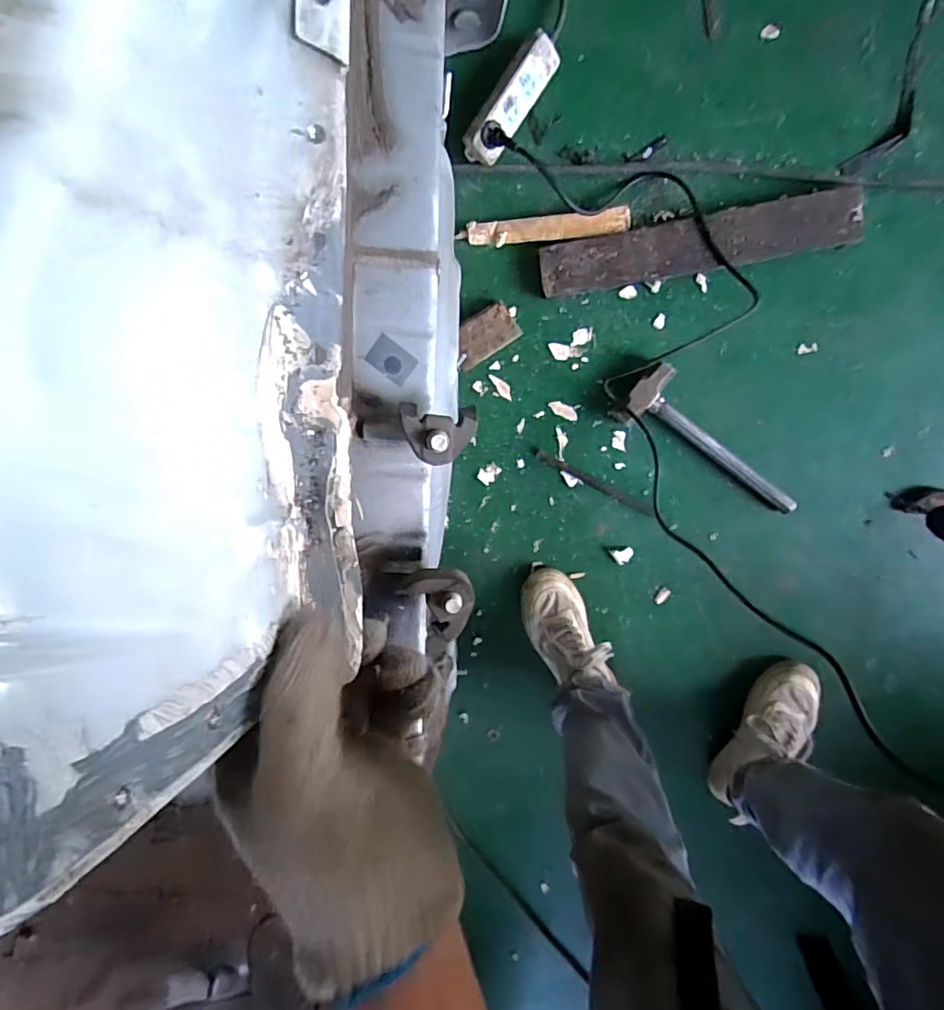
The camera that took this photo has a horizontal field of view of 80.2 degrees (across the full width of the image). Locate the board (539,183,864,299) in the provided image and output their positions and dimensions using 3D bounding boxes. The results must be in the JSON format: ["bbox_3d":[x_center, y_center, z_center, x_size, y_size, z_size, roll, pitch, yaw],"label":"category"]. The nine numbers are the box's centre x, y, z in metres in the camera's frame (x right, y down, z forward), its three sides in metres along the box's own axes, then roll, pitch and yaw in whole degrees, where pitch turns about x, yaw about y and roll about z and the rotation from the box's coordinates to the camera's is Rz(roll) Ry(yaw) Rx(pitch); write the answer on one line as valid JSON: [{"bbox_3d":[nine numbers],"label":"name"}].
[{"bbox_3d":[0.336,-0.388,0.837,0.467,0.041,0.088,-11,99,8],"label":"board"}]

